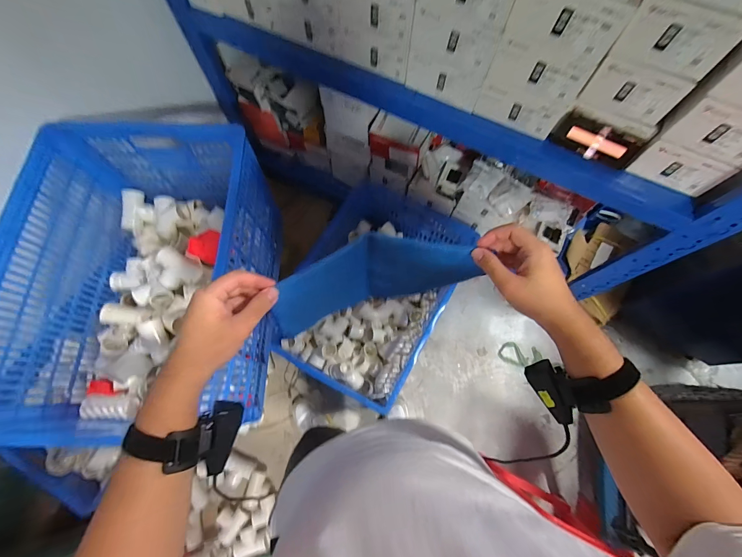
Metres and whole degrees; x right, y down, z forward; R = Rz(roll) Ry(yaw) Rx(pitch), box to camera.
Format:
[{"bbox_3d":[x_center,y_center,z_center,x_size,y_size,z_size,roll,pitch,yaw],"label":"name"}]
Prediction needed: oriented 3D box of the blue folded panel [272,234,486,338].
[{"bbox_3d":[0.005,0.001,0.458,0.265,0.104,0.075,-15,72,-2],"label":"blue folded panel"}]

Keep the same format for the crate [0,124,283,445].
[{"bbox_3d":[-0.543,0.013,0.841,0.478,0.371,0.671,3,71,0],"label":"crate"}]

